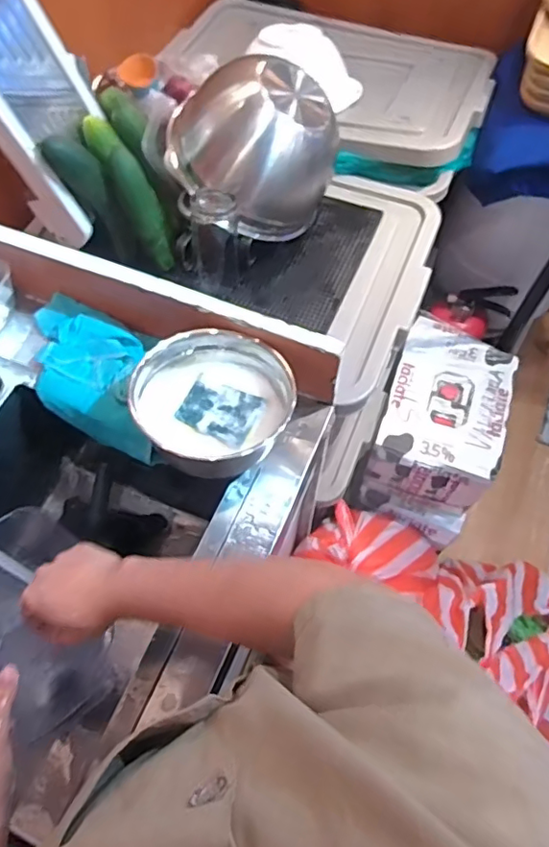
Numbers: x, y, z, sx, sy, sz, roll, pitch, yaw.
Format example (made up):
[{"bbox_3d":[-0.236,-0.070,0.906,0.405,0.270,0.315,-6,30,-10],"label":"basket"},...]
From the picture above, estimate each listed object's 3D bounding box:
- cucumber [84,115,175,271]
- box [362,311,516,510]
[{"bbox_3d":[-0.199,-0.325,0.799,0.054,0.221,0.051,-34,28,-17],"label":"cucumber"},{"bbox_3d":[0.359,-0.018,1.210,0.228,0.172,0.339,17,63,10],"label":"box"}]

